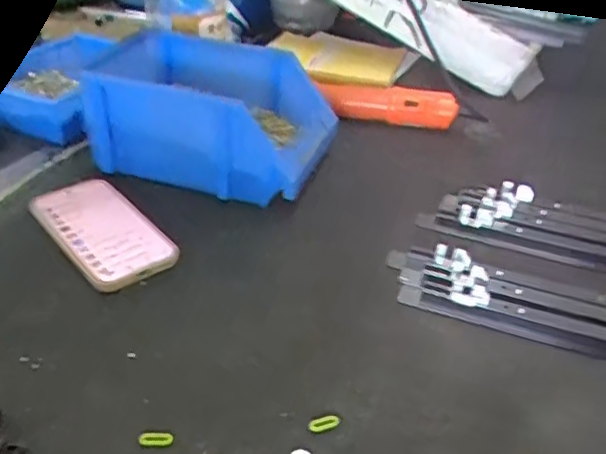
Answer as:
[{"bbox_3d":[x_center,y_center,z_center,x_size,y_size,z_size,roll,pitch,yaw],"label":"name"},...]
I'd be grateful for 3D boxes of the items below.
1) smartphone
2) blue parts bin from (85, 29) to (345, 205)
[{"bbox_3d":[-0.185,0.002,0.557,0.079,0.013,0.156,-27,46,-34],"label":"smartphone"},{"bbox_3d":[-0.105,-0.123,0.652,0.251,0.104,0.149,13,38,13],"label":"blue parts bin"}]

